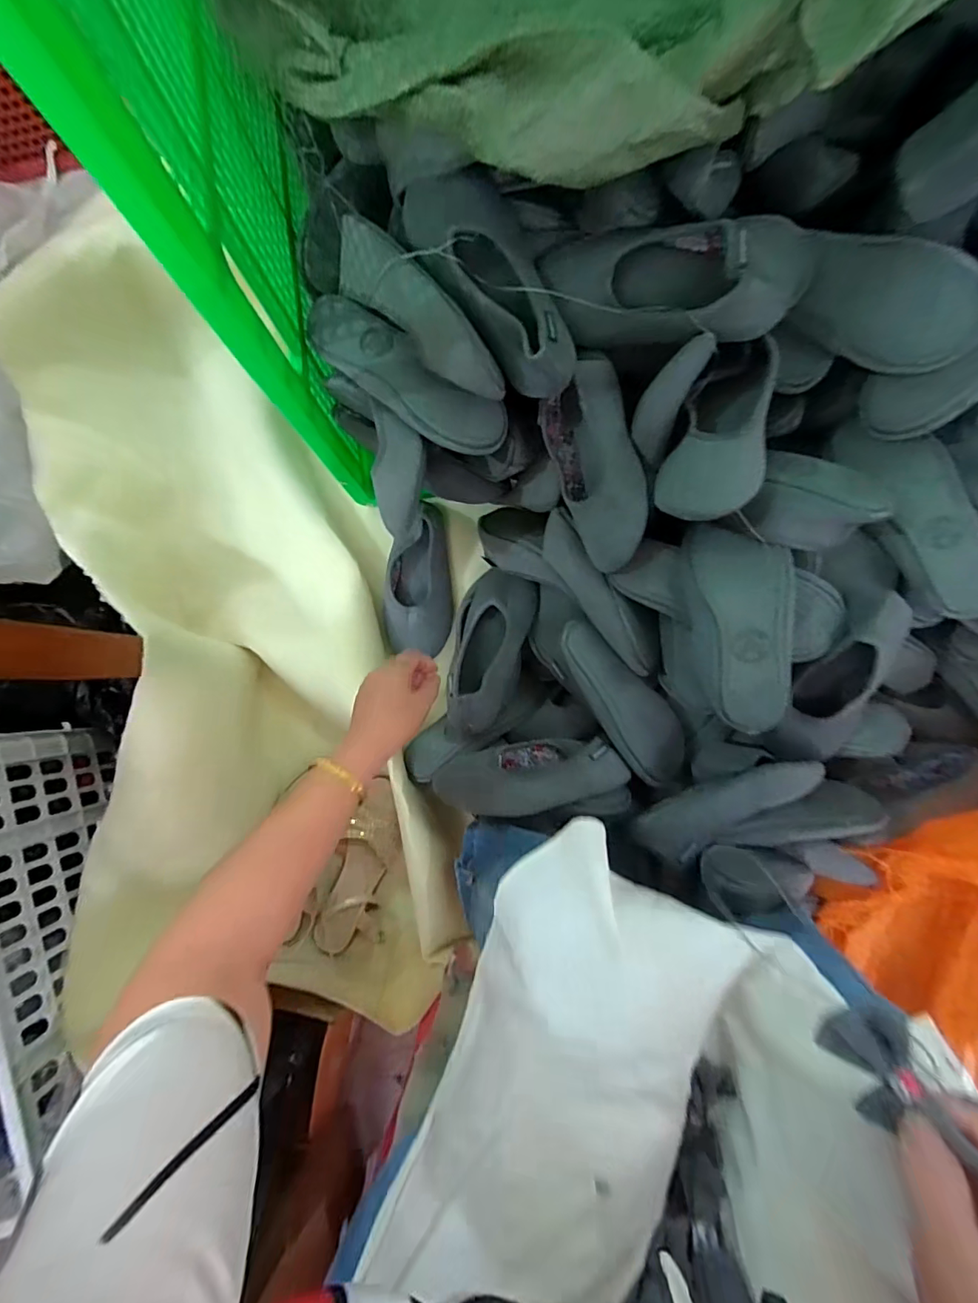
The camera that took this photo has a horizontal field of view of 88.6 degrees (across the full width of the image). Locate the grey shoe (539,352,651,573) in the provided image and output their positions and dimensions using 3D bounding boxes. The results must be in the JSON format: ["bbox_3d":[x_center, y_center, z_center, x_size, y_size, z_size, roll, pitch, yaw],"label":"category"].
[{"bbox_3d":[0.116,-0.194,0.550,0.098,0.048,0.206,-19,86,46],"label":"grey shoe"}]

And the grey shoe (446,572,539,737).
[{"bbox_3d":[-0.002,0.001,0.676,0.104,0.083,0.223,11,68,4],"label":"grey shoe"}]

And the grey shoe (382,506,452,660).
[{"bbox_3d":[-0.105,-0.105,0.737,0.101,0.047,0.206,5,87,3],"label":"grey shoe"}]

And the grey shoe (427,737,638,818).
[{"bbox_3d":[0.054,0.153,0.621,0.227,0.064,0.076,-5,86,3],"label":"grey shoe"}]

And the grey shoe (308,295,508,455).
[{"bbox_3d":[-0.096,-0.294,0.536,0.239,0.065,0.075,33,88,4],"label":"grey shoe"}]

